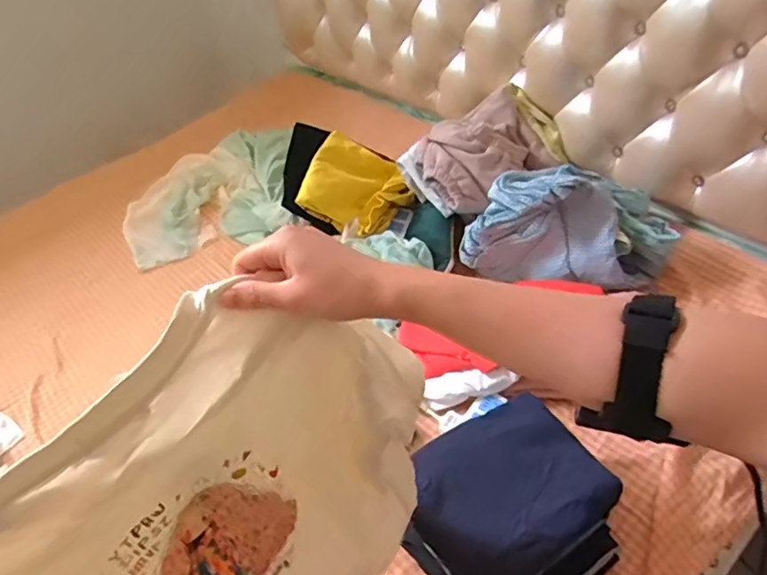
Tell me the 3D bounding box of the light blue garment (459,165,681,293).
[{"bbox_3d":[0.351,-0.131,1.131,0.388,0.205,0.176,0,46,10],"label":"light blue garment"}]

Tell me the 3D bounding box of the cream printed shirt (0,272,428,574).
[{"bbox_3d":[-0.107,0.234,0.476,0.091,0.458,0.378,24,50,28],"label":"cream printed shirt"}]

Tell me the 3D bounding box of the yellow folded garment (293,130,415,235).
[{"bbox_3d":[-0.060,-0.242,1.354,0.236,0.071,0.235,27,70,-12],"label":"yellow folded garment"}]

